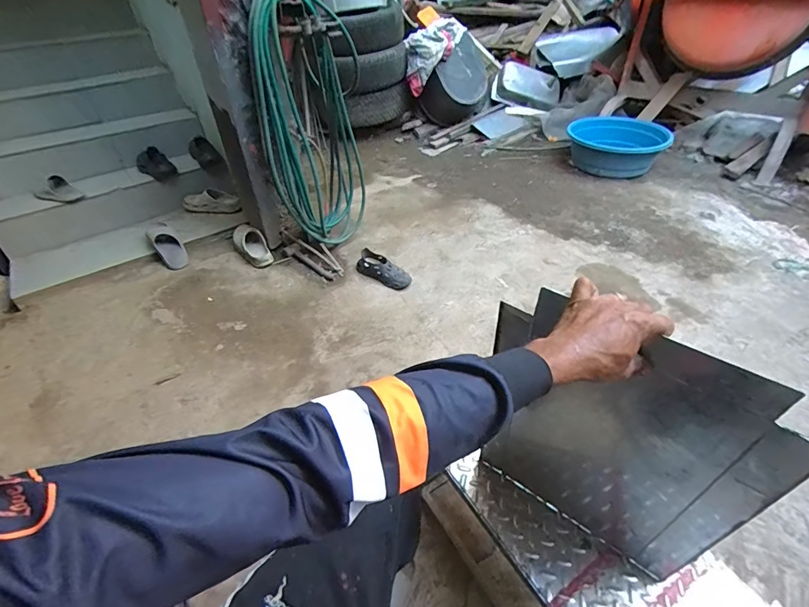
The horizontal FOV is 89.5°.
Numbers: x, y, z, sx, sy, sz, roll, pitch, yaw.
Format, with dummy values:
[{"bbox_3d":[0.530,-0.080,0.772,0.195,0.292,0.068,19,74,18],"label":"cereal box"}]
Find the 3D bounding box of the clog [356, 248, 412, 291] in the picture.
[{"bbox_3d":[-0.100,-0.146,1.828,0.271,0.082,0.104,27,48,30],"label":"clog"}]

